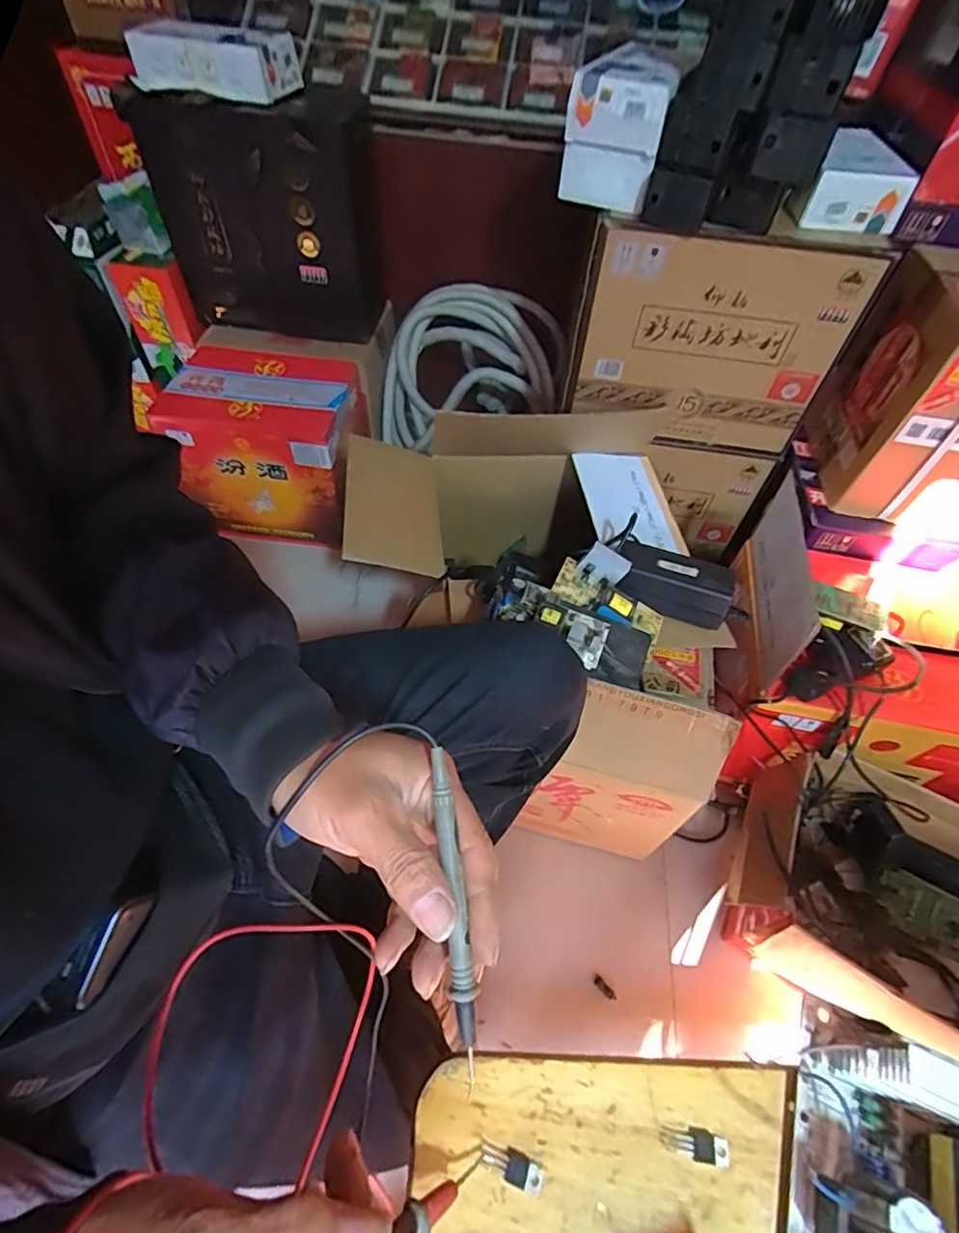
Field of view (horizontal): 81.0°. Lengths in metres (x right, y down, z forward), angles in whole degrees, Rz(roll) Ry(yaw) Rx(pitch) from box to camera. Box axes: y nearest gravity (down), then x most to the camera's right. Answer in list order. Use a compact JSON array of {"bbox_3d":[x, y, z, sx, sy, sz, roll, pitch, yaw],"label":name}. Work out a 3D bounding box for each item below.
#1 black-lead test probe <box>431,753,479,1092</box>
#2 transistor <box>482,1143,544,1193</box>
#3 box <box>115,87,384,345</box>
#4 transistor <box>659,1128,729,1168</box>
[{"bbox_3d":[-0.011,0.135,0.254,0.011,0.011,0.133,-5,76,-7],"label":"black-lead test probe"},{"bbox_3d":[0.015,0.247,0.252,0.029,0.004,0.011,24,56,14],"label":"transistor"},{"bbox_3d":[-0.369,-0.732,1.042,0.359,0.343,0.202,16,55,8],"label":"box"},{"bbox_3d":[0.100,0.244,0.259,0.030,0.004,0.011,10,54,4],"label":"transistor"}]

